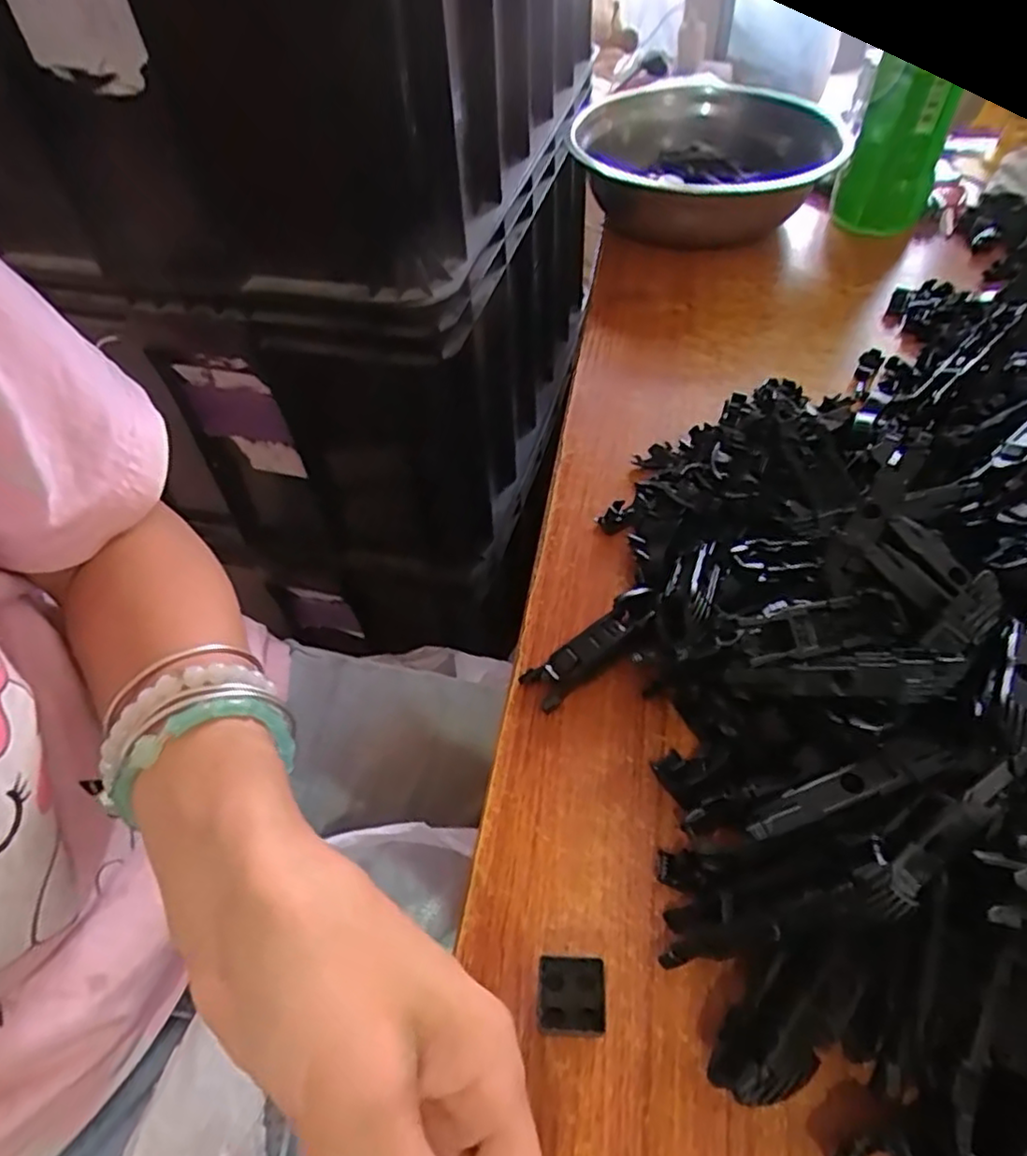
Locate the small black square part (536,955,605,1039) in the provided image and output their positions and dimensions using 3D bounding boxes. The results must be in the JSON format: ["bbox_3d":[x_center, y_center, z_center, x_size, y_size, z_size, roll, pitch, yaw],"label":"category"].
[{"bbox_3d":[0.017,0.127,0.210,0.020,0.012,0.020,1,50,4],"label":"small black square part"}]

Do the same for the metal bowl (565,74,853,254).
[{"bbox_3d":[0.138,-0.309,0.520,0.190,0.072,0.191,-2,50,2],"label":"metal bowl"}]

